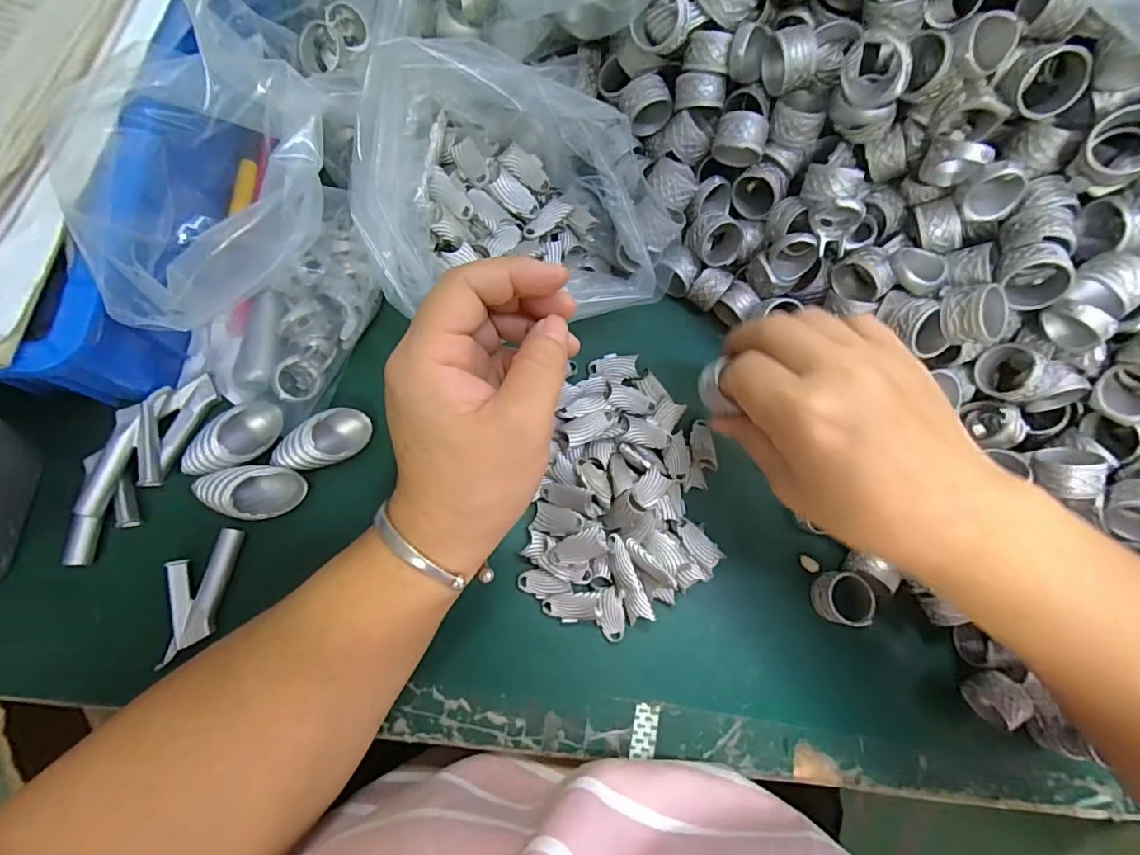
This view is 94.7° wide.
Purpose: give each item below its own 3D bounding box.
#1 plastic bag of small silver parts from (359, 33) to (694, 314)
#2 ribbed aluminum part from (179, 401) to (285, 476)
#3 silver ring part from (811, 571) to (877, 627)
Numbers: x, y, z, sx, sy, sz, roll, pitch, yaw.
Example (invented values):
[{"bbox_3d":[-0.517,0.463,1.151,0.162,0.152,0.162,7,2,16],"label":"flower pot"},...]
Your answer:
[{"bbox_3d":[-0.021,-0.125,0.261,0.156,0.072,0.127,0,76,-8],"label":"plastic bag of small silver parts"},{"bbox_3d":[-0.164,0.007,0.258,0.023,0.026,0.045,43,74,4],"label":"ribbed aluminum part"},{"bbox_3d":[0.150,0.093,0.288,0.028,0.015,0.028,13,75,-5],"label":"silver ring part"}]

